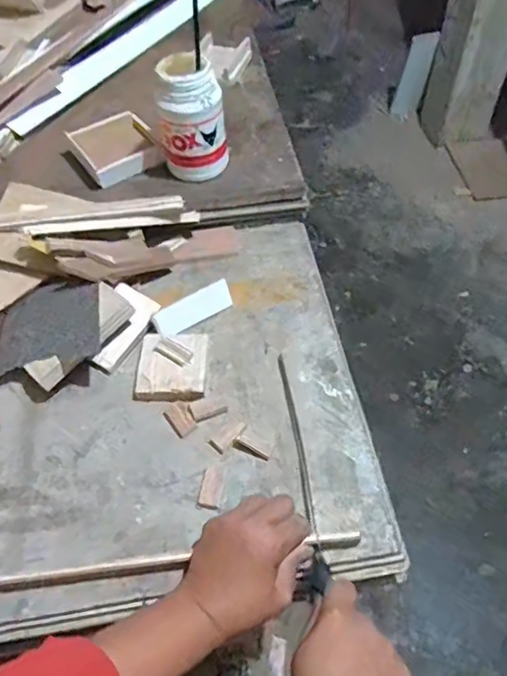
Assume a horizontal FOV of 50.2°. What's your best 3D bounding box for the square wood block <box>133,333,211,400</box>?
[{"bbox_3d":[-0.088,0.029,0.587,0.075,0.019,0.082,1,53,2],"label":"square wood block"}]

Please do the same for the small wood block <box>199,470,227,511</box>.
[{"bbox_3d":[-0.039,0.143,0.513,0.022,0.004,0.036,9,54,8],"label":"small wood block"}]

